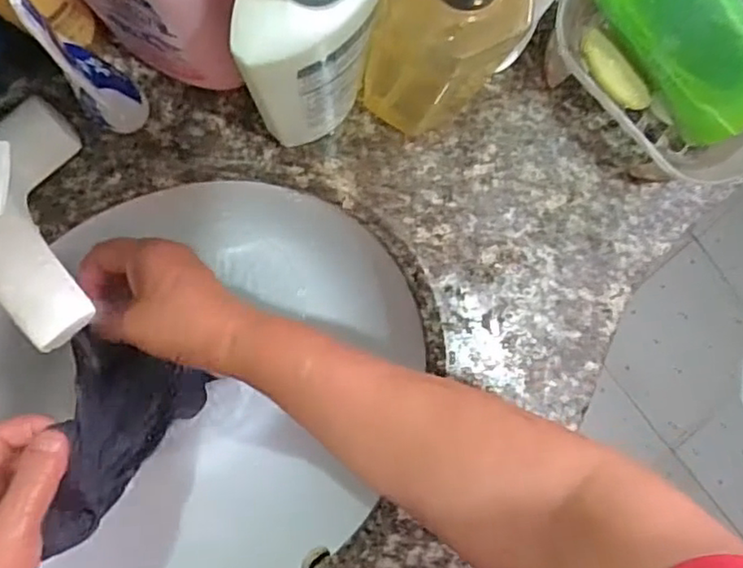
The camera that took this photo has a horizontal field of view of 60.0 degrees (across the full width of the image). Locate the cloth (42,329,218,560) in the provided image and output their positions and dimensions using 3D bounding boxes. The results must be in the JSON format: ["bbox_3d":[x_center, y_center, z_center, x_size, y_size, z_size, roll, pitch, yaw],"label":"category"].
[{"bbox_3d":[-0.162,0.096,0.446,0.061,0.141,0.118,0,91,-4],"label":"cloth"}]

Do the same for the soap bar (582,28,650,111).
[{"bbox_3d":[0.148,-0.128,0.393,0.022,0.013,0.056,-44,93,-3],"label":"soap bar"}]

